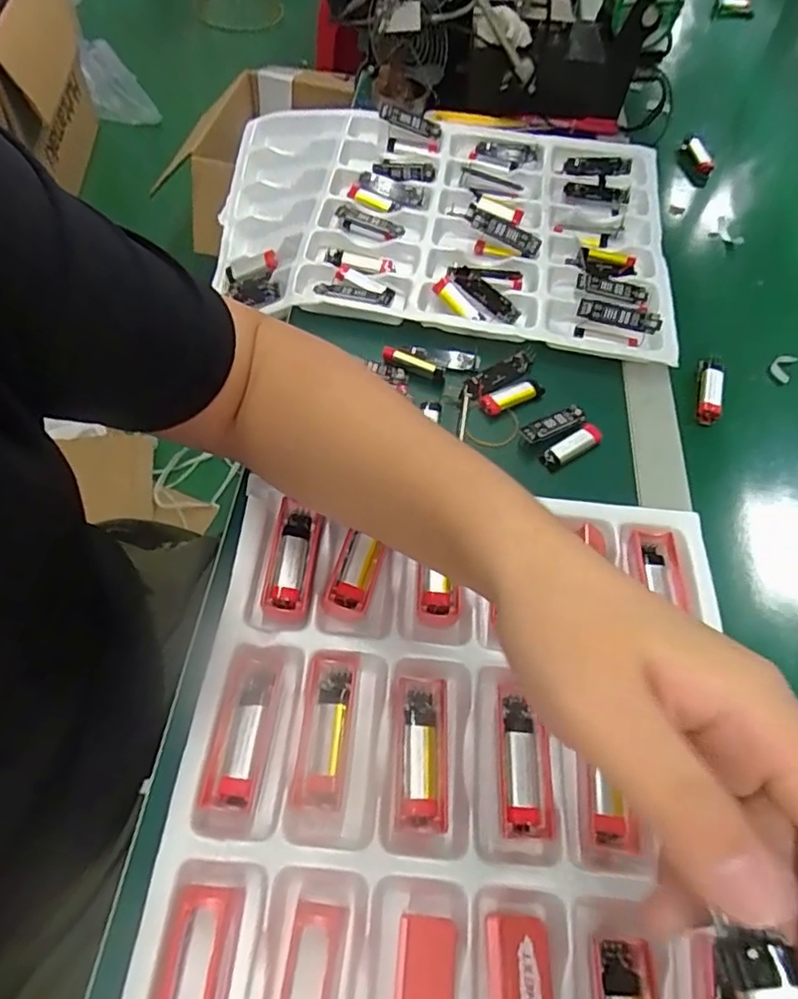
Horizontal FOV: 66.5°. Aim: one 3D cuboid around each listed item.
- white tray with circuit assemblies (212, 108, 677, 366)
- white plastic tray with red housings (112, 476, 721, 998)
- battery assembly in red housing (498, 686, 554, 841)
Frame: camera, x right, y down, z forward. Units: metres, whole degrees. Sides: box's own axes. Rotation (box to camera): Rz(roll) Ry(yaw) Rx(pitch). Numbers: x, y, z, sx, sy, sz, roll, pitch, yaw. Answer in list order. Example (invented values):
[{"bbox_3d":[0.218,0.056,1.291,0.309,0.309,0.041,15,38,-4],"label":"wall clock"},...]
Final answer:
[{"bbox_3d":[0.038,-0.275,0.614,0.446,0.052,0.320,8,59,1],"label":"white tray with circuit assemblies"},{"bbox_3d":[0.018,0.184,0.313,0.290,0.036,0.440,10,59,2],"label":"white plastic tray with red housings"},{"bbox_3d":[0.070,0.148,0.343,0.026,0.012,0.075,4,59,-2],"label":"battery assembly in red housing"}]

